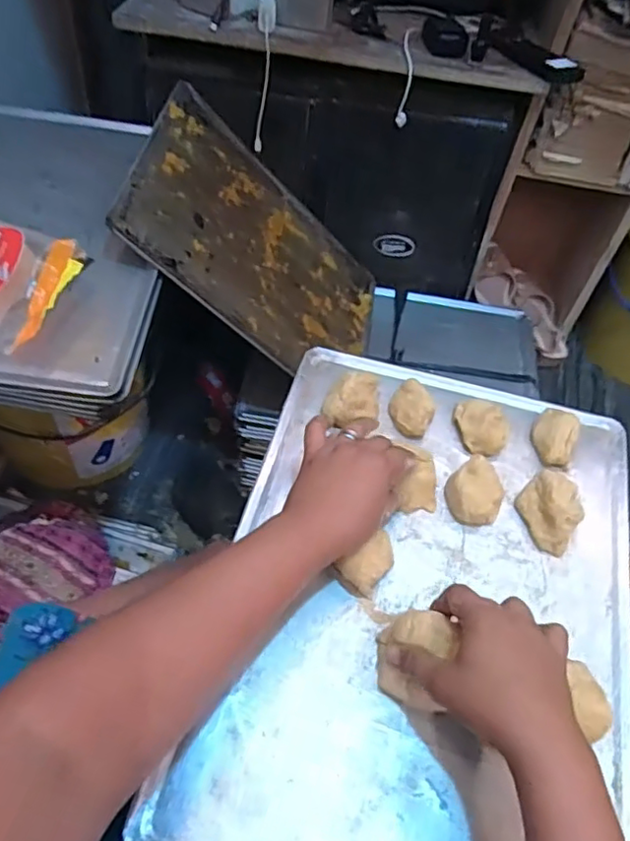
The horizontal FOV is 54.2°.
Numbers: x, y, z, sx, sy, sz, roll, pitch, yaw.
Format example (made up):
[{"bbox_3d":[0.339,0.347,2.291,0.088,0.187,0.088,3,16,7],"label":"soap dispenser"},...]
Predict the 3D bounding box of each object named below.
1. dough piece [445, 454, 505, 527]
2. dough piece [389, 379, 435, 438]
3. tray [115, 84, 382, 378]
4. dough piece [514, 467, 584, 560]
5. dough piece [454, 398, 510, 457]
[{"bbox_3d":[0.141,0.063,0.541,0.049,0.034,0.051,2,50,-3],"label":"dough piece"},{"bbox_3d":[0.092,-0.012,0.591,0.036,0.029,0.056,0,50,-5],"label":"dough piece"},{"bbox_3d":[-0.066,-0.234,0.889,0.016,0.436,0.303,-20,46,37],"label":"tray"},{"bbox_3d":[0.207,0.075,0.537,0.054,0.034,0.062,33,55,21],"label":"dough piece"},{"bbox_3d":[0.158,0.007,0.582,0.042,0.031,0.053,-1,50,-6],"label":"dough piece"}]

